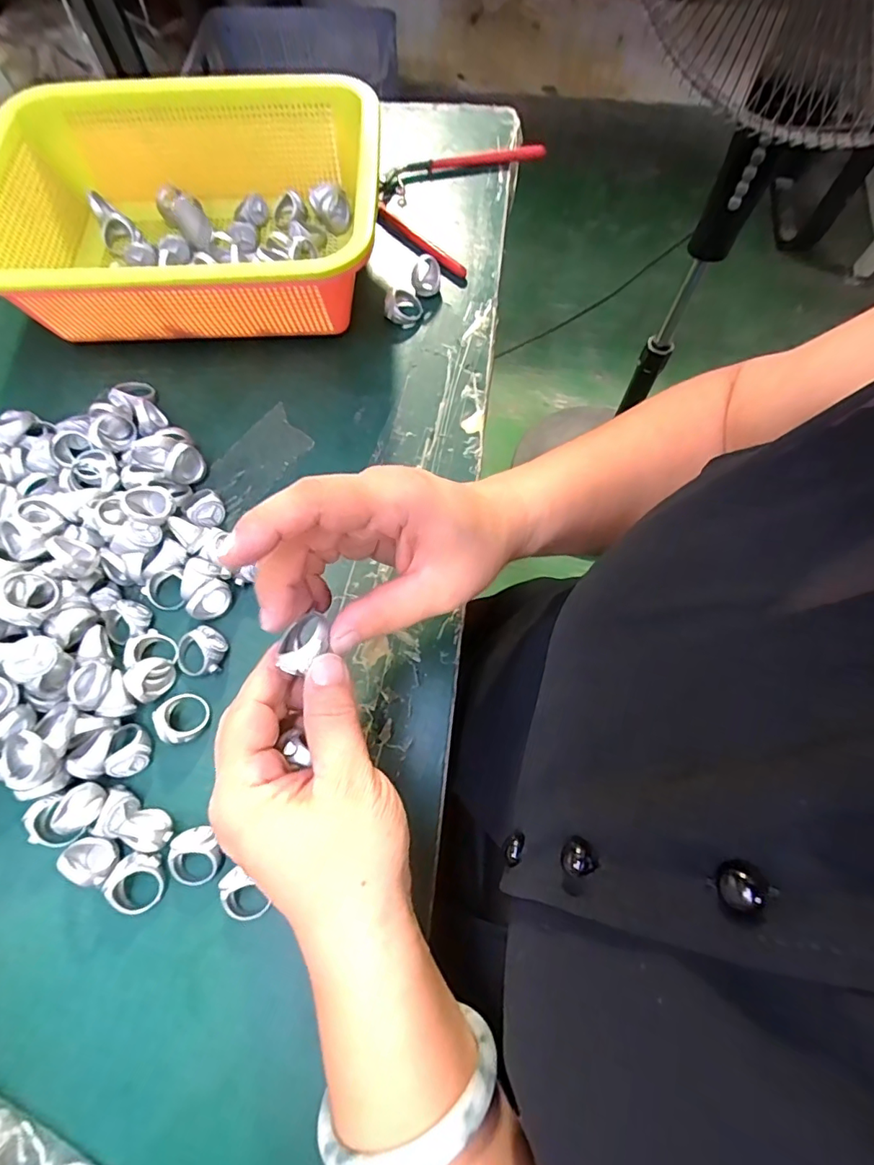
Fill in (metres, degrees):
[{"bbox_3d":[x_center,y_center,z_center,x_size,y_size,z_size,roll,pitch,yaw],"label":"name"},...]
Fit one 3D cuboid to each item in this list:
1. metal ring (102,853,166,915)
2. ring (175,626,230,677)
[{"bbox_3d":[-0.147,0.147,0.252,0.023,0.016,0.026,-10,69,-2],"label":"metal ring"},{"bbox_3d":[-0.135,0.039,0.292,0.029,0.016,0.025,-12,69,-3],"label":"ring"}]

